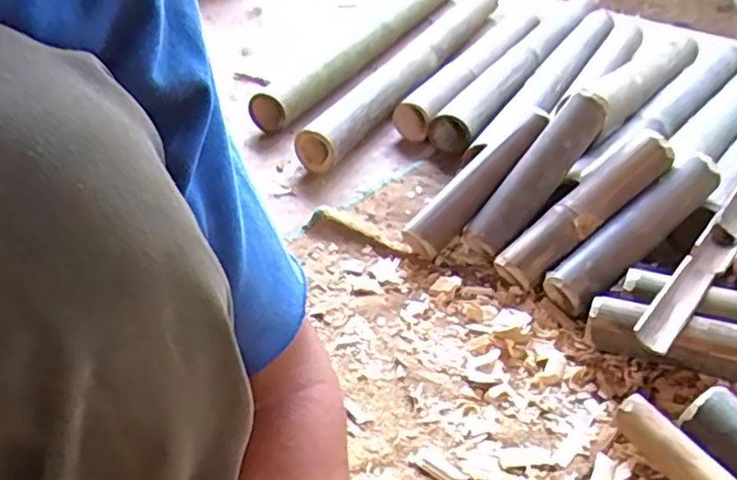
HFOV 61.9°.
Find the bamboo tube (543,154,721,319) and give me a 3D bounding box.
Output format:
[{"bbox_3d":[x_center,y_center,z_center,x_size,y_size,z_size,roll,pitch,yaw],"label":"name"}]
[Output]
[{"bbox_3d":[0.317,-0.006,0.731,0.253,0.052,0.052,-38,48,-10],"label":"bamboo tube"}]

